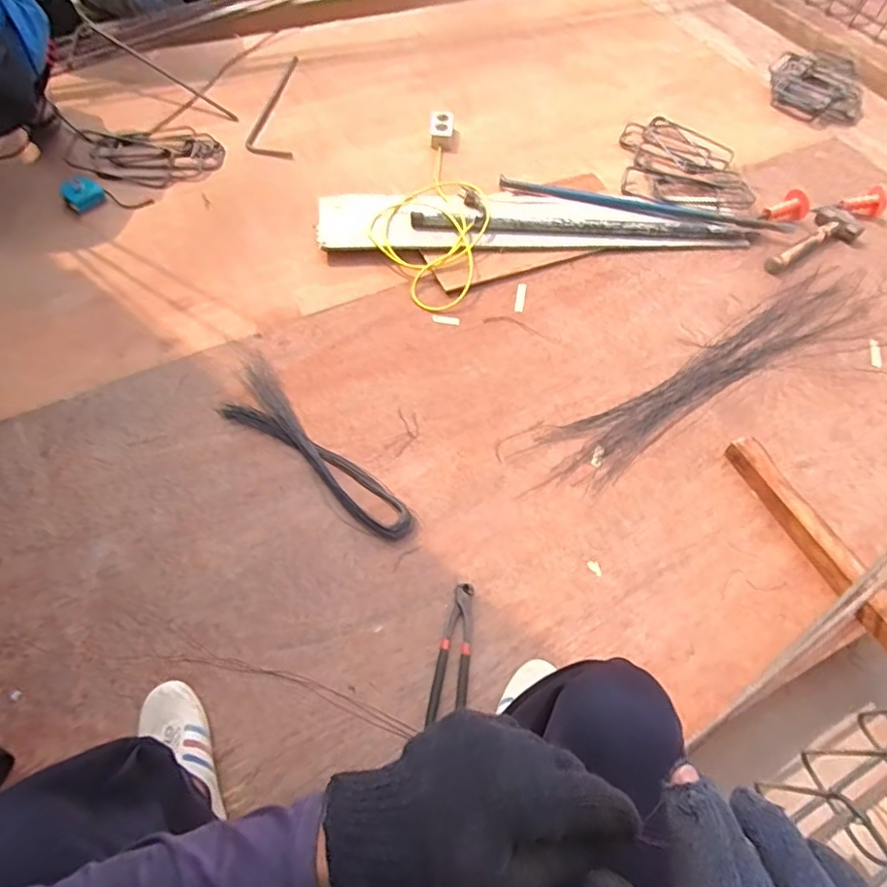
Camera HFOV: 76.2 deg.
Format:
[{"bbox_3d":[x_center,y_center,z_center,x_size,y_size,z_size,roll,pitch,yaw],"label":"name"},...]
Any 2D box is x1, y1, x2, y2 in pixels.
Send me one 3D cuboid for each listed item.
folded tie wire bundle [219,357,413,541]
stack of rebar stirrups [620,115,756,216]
[{"bbox_3d":[-0.241,0.019,1.015,0.455,0.030,0.111,41,64,20],"label":"folded tie wire bundle"},{"bbox_3d":[0.658,-0.765,1.538,0.335,0.026,0.374,9,58,3],"label":"stack of rebar stirrups"}]

